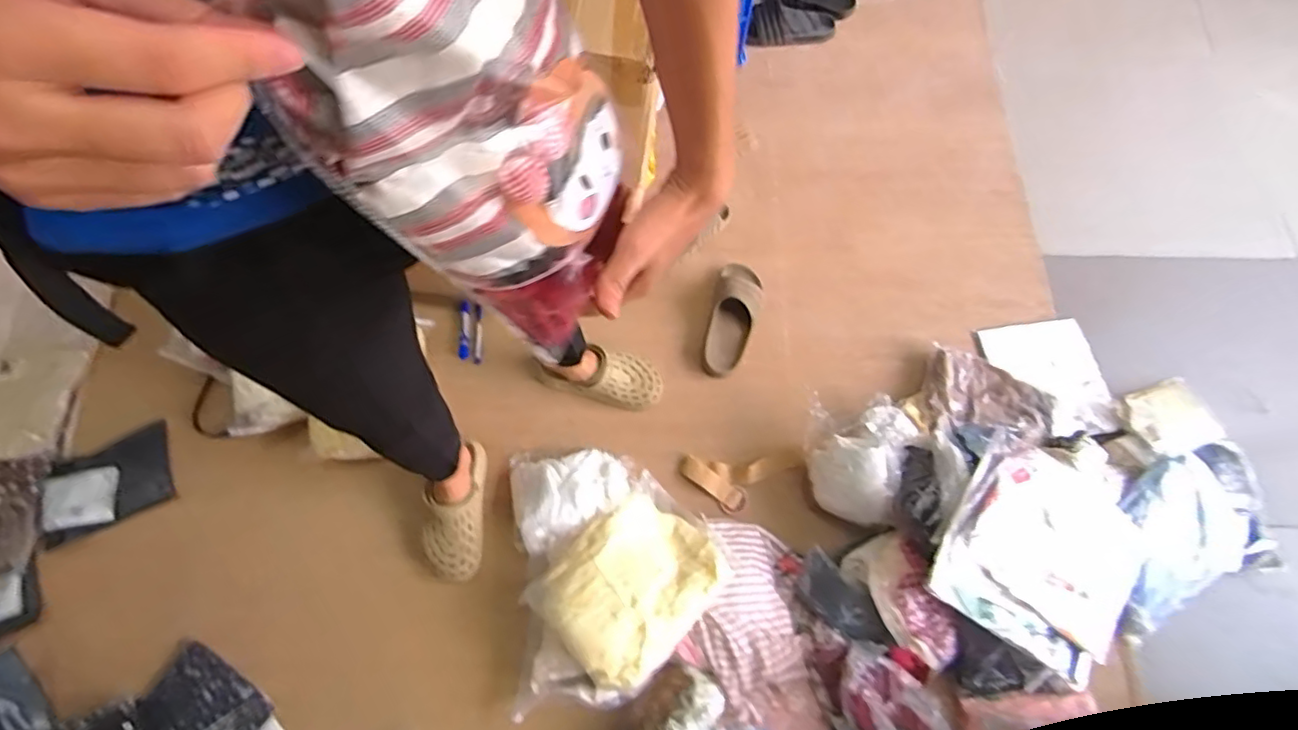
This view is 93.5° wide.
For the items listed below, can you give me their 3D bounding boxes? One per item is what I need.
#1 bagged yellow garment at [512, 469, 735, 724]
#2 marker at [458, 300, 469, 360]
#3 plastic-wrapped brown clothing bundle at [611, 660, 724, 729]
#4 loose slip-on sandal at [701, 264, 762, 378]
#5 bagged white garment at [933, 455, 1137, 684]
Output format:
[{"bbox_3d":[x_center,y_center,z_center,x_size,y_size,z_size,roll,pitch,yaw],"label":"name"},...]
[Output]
[{"bbox_3d":[-0.073,0.423,1.072,0.254,0.112,0.439,43,76,14],"label":"bagged yellow garment"},{"bbox_3d":[-0.397,-0.075,1.306,0.021,0.016,0.128,-3,70,-1],"label":"marker"},{"bbox_3d":[0.017,0.609,1.016,0.119,0.053,0.234,41,75,14],"label":"plastic-wrapped brown clothing bundle"},{"bbox_3d":[0.177,-0.099,1.303,0.097,0.071,0.255,13,71,5],"label":"loose slip-on sandal"},{"bbox_3d":[0.646,0.315,0.999,0.341,0.051,0.304,35,74,-2],"label":"bagged white garment"}]

